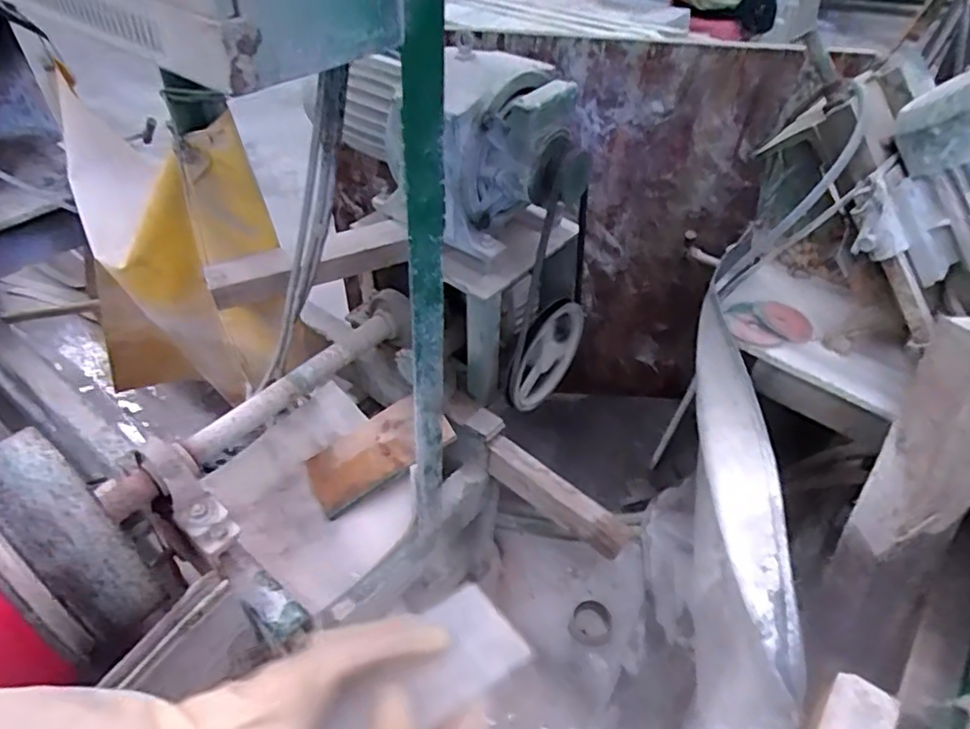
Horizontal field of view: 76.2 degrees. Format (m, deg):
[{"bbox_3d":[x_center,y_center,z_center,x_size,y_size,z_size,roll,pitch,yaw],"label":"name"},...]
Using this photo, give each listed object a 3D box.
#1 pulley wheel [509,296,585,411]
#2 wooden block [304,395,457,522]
[{"bbox_3d":[0.106,-0.018,1.078,0.024,0.198,0.173,35,52,30],"label":"pulley wheel"},{"bbox_3d":[-0.182,0.143,1.048,0.247,0.023,0.134,-32,52,-1],"label":"wooden block"}]

